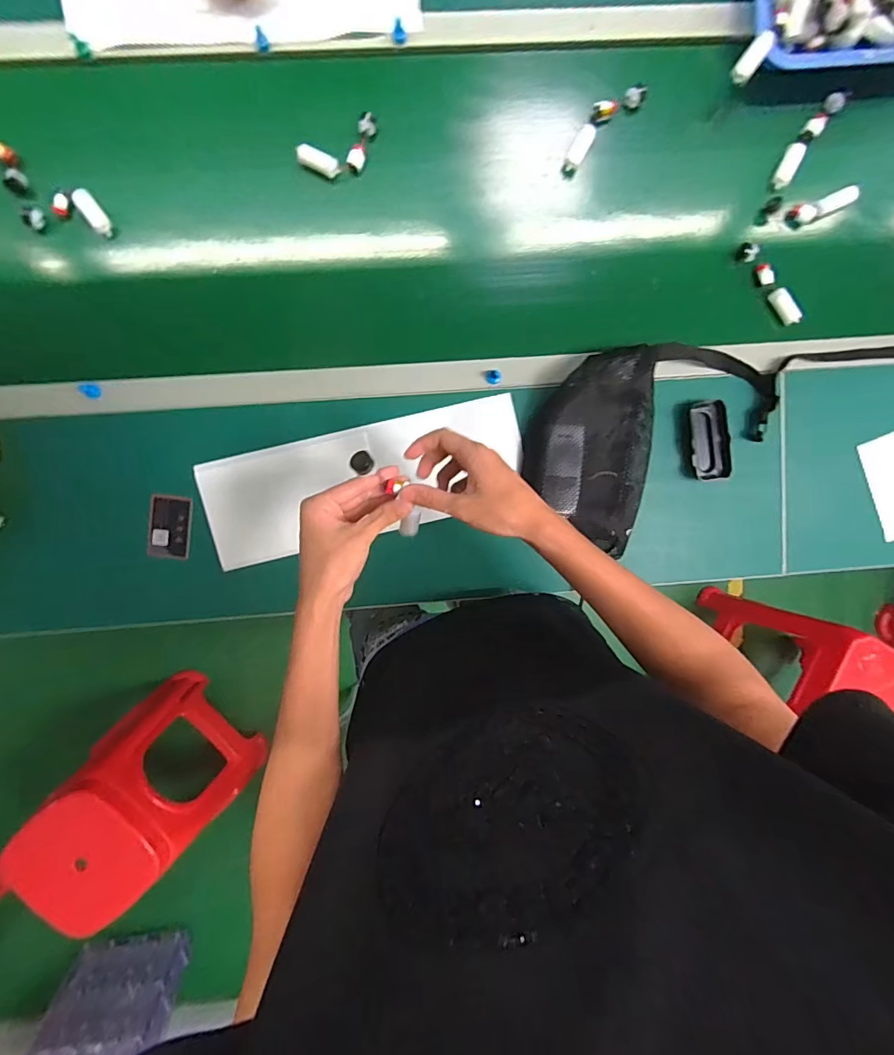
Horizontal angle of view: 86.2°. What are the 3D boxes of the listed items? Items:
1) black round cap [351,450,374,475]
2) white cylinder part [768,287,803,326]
[{"bbox_3d":[-0.077,-0.059,0.434,0.019,0.013,0.019,0,95,-3],"label":"black round cap"},{"bbox_3d":[0.474,-0.309,0.668,0.016,0.022,0.054,-33,96,0],"label":"white cylinder part"}]

